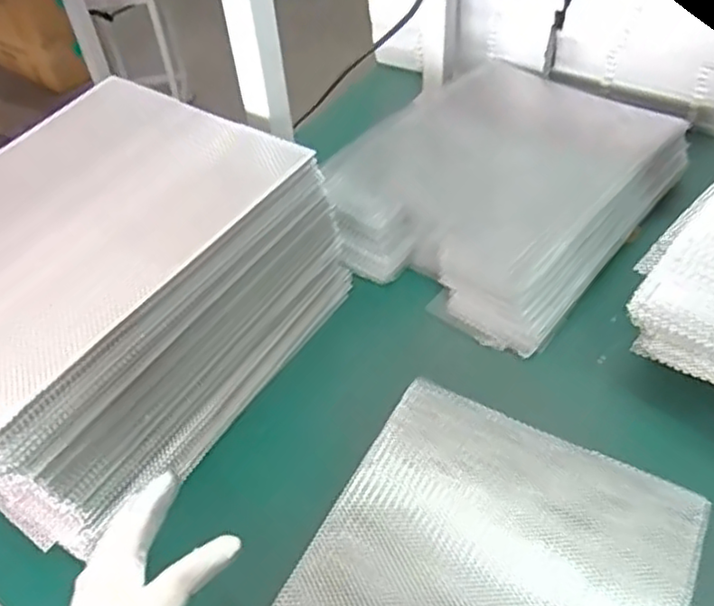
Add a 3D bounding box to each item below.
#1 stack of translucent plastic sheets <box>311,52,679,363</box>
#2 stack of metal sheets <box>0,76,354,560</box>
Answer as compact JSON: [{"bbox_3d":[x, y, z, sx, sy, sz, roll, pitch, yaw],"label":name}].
[{"bbox_3d":[0.155,-0.132,0.720,0.280,0.086,0.341,33,58,30],"label":"stack of translucent plastic sheets"},{"bbox_3d":[-0.222,-0.012,0.583,0.258,0.185,0.357,24,55,25],"label":"stack of metal sheets"}]

